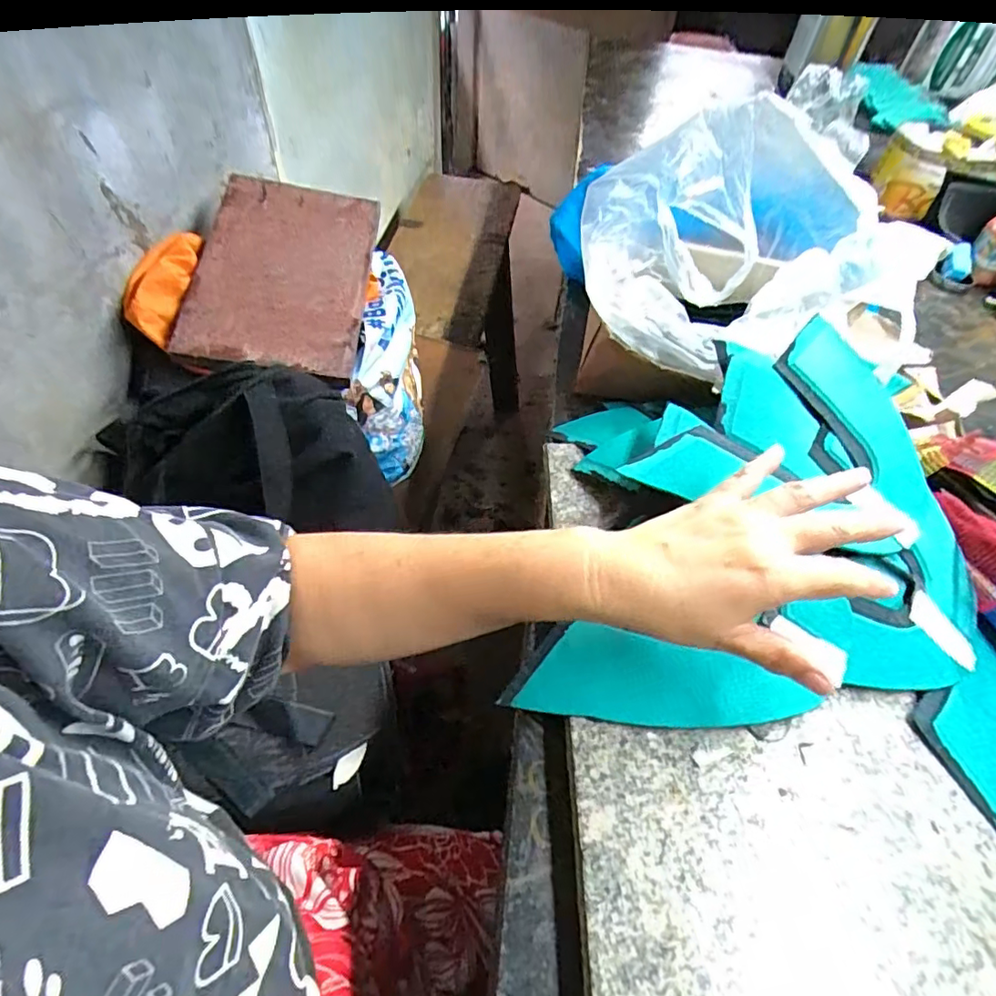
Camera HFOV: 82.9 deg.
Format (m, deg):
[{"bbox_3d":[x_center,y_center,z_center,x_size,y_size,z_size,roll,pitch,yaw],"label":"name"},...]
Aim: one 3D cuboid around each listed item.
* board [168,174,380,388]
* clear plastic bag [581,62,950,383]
[{"bbox_3d":[-0.252,-0.269,0.669,0.193,0.029,0.322,3,59,-8],"label":"board"},{"bbox_3d":[0.201,-0.226,0.469,0.240,0.145,0.165,-25,55,-24],"label":"clear plastic bag"}]

